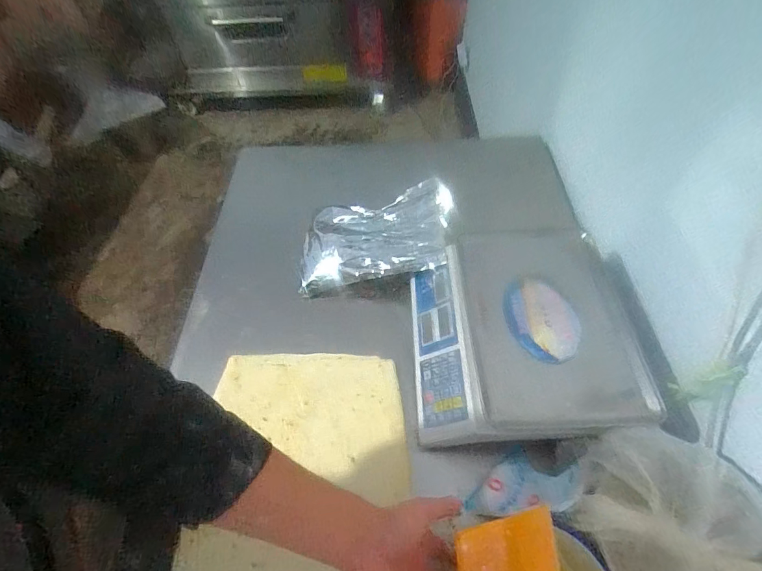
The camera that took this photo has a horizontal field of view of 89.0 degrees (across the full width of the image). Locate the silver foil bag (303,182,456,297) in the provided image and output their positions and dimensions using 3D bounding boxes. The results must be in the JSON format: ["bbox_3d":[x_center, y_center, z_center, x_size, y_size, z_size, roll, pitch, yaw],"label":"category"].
[{"bbox_3d":[-0.012,-0.097,0.786,0.310,0.068,0.192,-8,57,7],"label":"silver foil bag"}]

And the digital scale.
[{"bbox_3d":[0.214,0.068,0.621,0.318,0.102,0.345,-1,56,1],"label":"digital scale"}]

